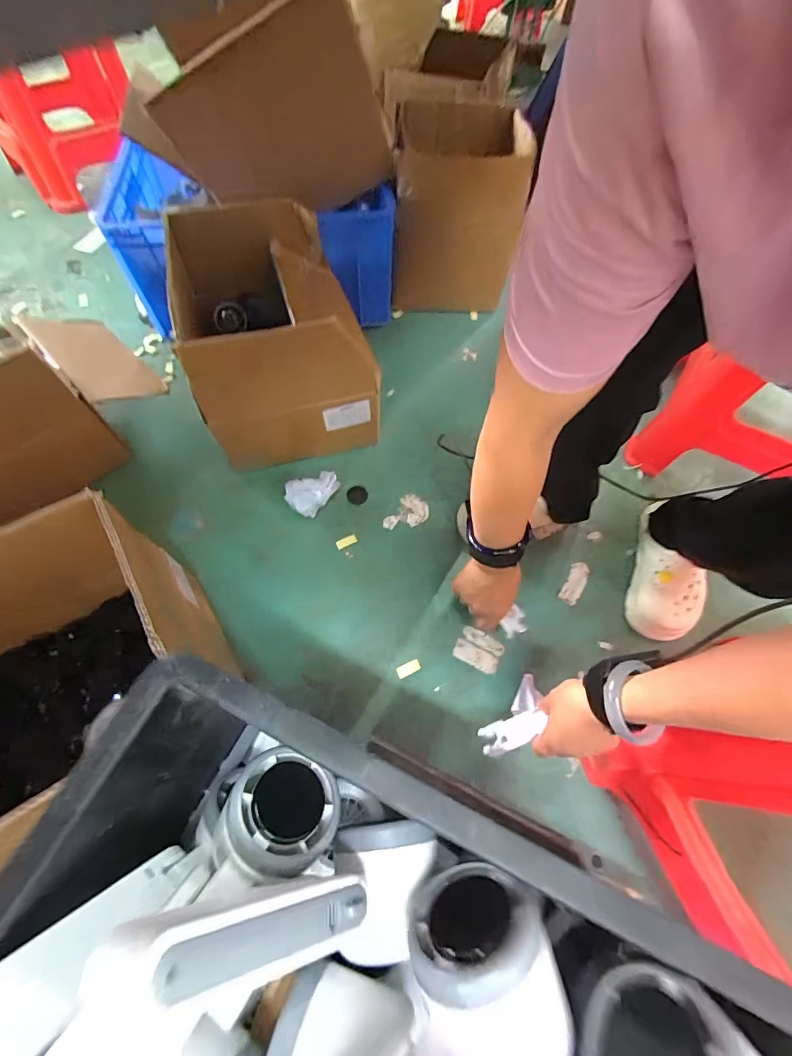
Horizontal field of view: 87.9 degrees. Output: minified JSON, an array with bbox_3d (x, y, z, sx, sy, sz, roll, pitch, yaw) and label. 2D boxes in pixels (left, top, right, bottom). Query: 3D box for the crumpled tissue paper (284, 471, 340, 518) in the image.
[{"bbox_3d":[-0.147,-0.061,0.717,0.068,0.058,0.083,36,66,19],"label":"crumpled tissue paper"}]

